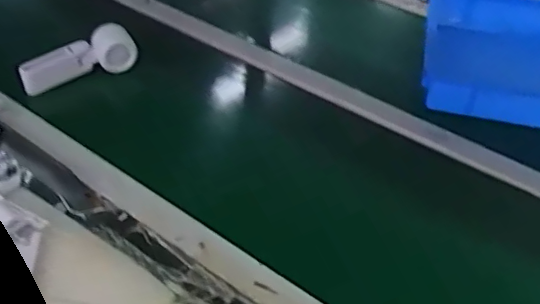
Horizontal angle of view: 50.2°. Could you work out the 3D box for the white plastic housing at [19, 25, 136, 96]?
[{"bbox_3d":[-0.278,-0.131,0.837,0.164,0.065,0.034,-22,44,-7],"label":"white plastic housing"}]

